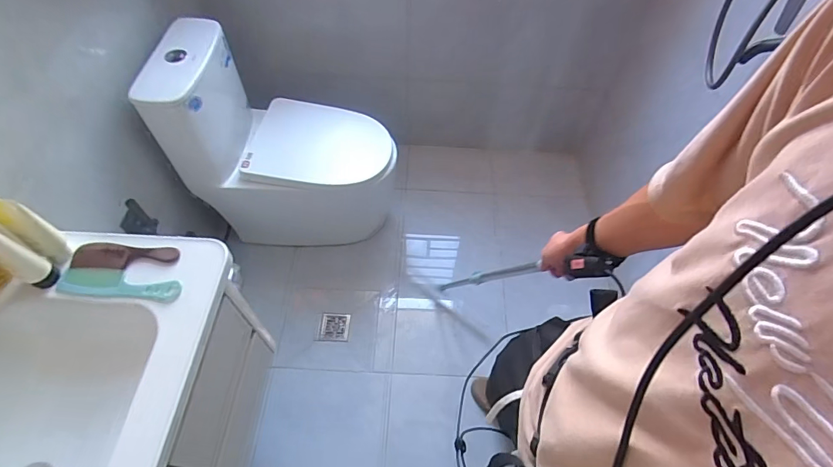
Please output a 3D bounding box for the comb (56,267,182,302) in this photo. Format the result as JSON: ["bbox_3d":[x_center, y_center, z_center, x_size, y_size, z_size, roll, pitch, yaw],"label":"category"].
[{"bbox_3d":[-0.517,0.087,0.744,0.221,0.008,0.051,4,62,5],"label":"comb"}]

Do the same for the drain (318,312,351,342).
[{"bbox_3d":[-0.301,0.345,1.574,0.107,0.016,0.108,2,62,4],"label":"drain"}]

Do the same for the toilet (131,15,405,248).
[{"bbox_3d":[-0.432,-0.302,1.516,0.654,0.781,0.403,-2,62,1],"label":"toilet"}]

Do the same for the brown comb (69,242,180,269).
[{"bbox_3d":[-0.528,0.041,0.767,0.189,0.012,0.049,2,62,4],"label":"brown comb"}]

